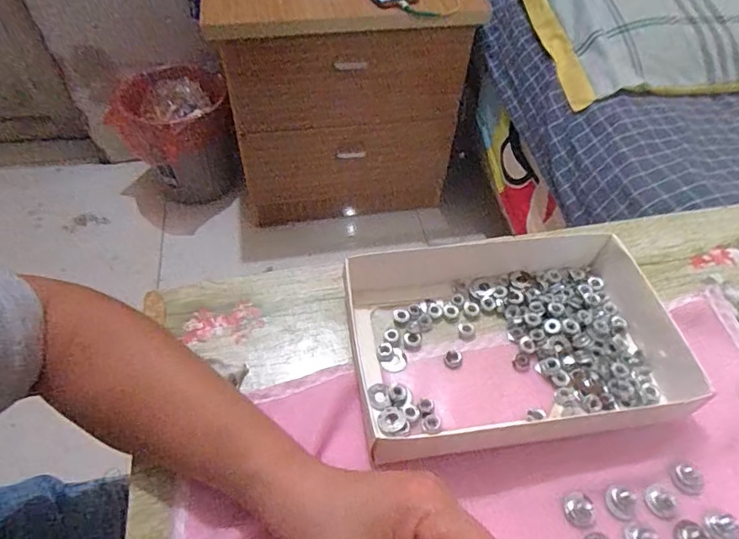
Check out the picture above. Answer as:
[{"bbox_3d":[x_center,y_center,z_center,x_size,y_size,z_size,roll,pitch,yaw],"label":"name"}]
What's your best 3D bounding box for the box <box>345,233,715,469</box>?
[{"bbox_3d":[0.096,0.043,0.344,0.214,0.042,0.152,-8,53,-12],"label":"box"}]

